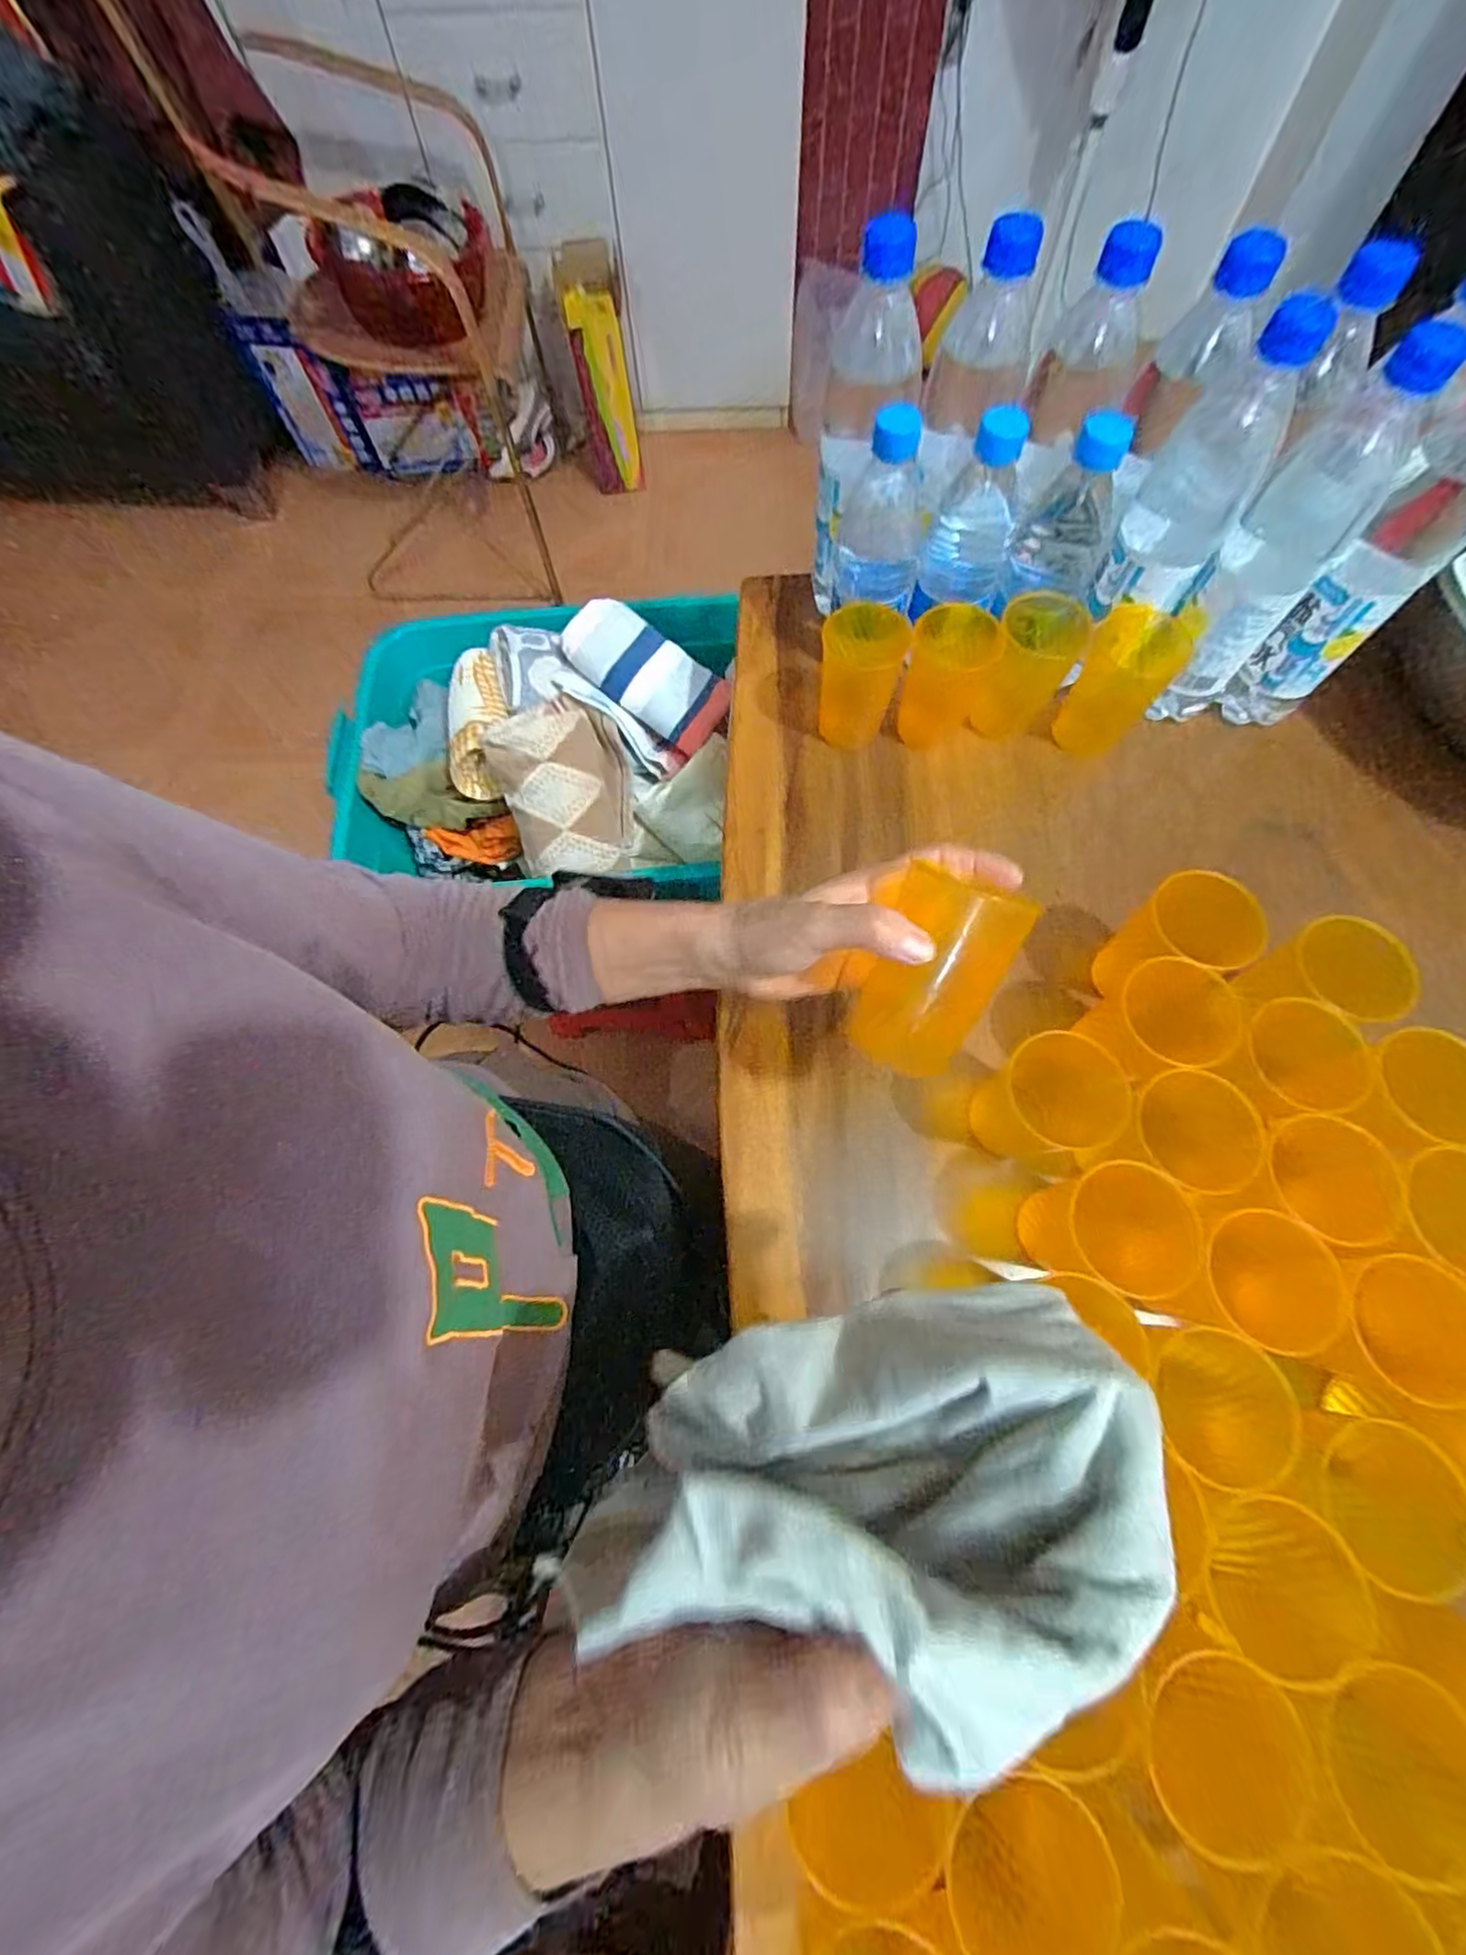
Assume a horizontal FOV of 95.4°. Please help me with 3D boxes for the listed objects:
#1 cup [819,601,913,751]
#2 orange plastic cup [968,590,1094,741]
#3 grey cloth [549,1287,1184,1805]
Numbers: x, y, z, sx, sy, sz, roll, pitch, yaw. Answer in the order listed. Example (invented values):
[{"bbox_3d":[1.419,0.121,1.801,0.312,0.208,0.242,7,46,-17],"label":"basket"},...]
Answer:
[{"bbox_3d":[0.096,-0.230,0.507,0.062,0.073,0.068,-1,69,1],"label":"cup"},{"bbox_3d":[0.224,-0.235,0.511,0.063,0.080,0.071,25,72,11],"label":"orange plastic cup"},{"bbox_3d":[0.032,0.141,0.187,0.158,0.080,0.080,-5,69,-1],"label":"grey cloth"}]

